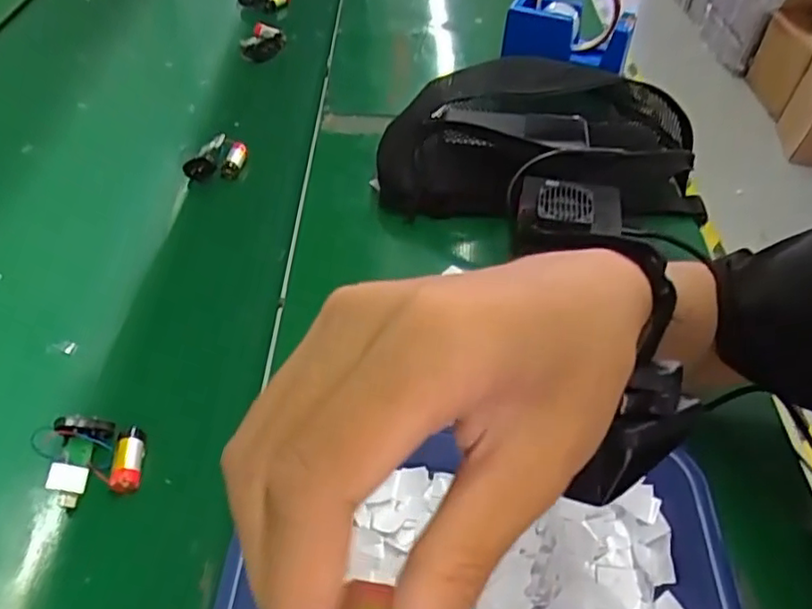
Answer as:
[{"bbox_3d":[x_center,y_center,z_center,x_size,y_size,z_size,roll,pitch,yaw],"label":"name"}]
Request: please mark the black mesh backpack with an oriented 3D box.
[{"bbox_3d":[0.124,-0.152,0.562,0.293,0.081,0.170,0,49,-4],"label":"black mesh backpack"}]

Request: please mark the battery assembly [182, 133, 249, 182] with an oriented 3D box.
[{"bbox_3d":[-0.174,-0.134,0.566,0.053,0.031,0.029,0,49,-4],"label":"battery assembly"}]

